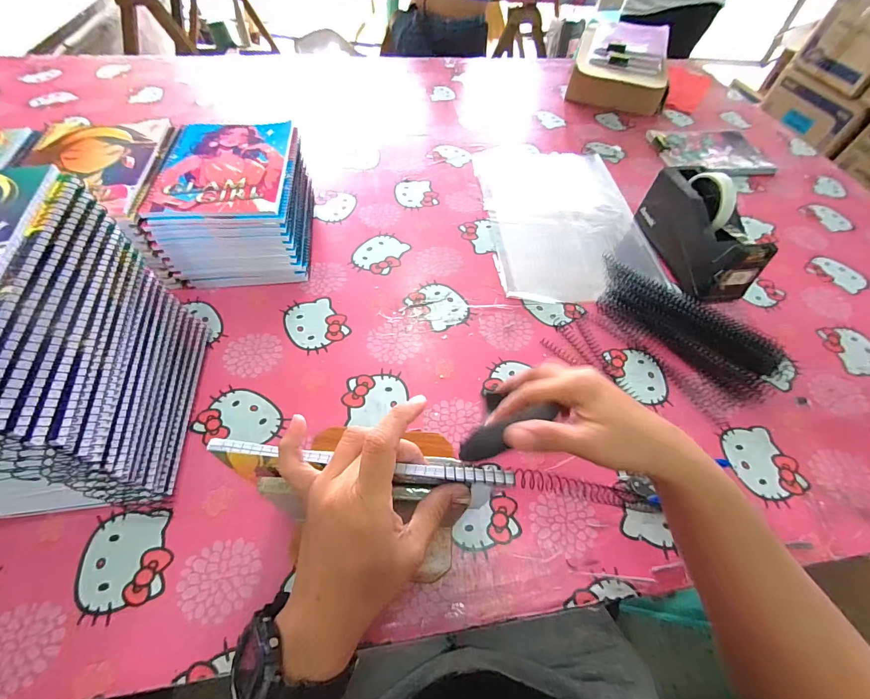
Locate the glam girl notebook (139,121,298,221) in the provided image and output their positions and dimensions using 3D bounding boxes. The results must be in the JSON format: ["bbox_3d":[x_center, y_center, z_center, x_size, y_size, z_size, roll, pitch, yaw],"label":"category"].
[{"bbox_3d":[-0.261,-0.231,0.475,0.152,0.013,0.198,-4,56,-6],"label":"glam girl notebook"}]

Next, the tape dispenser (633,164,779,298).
[{"bbox_3d":[0.388,-0.176,0.548,0.073,0.116,0.199,-7,57,-8],"label":"tape dispenser"}]

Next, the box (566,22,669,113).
[{"bbox_3d":[0.448,-0.690,0.909,0.221,0.099,0.287,15,56,7],"label":"box"}]

